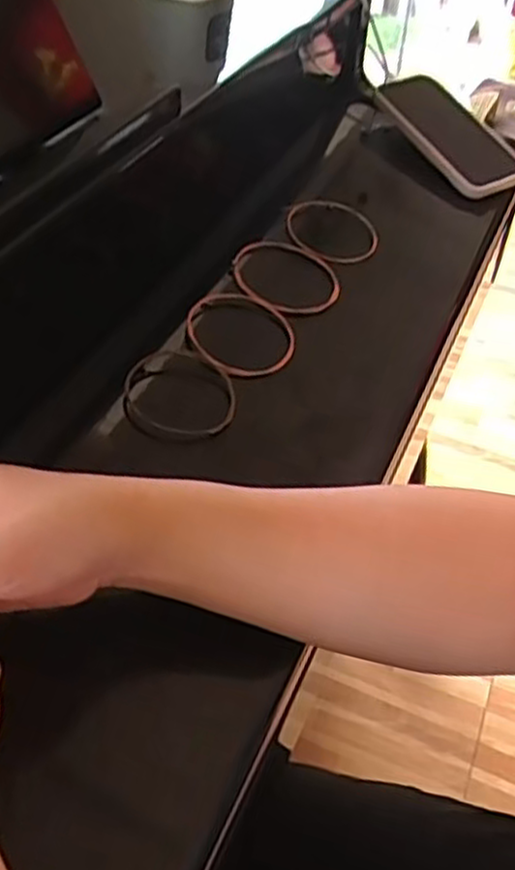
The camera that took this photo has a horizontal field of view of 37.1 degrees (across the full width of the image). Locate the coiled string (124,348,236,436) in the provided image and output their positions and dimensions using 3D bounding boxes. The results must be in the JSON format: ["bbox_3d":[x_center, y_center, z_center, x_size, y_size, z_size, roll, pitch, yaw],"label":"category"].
[{"bbox_3d":[-0.044,-0.027,0.446,0.064,0.007,0.068,13,44,-5],"label":"coiled string"}]

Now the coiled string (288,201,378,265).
[{"bbox_3d":[0.056,-0.154,0.568,0.068,0.008,0.071,6,48,-1],"label":"coiled string"}]

